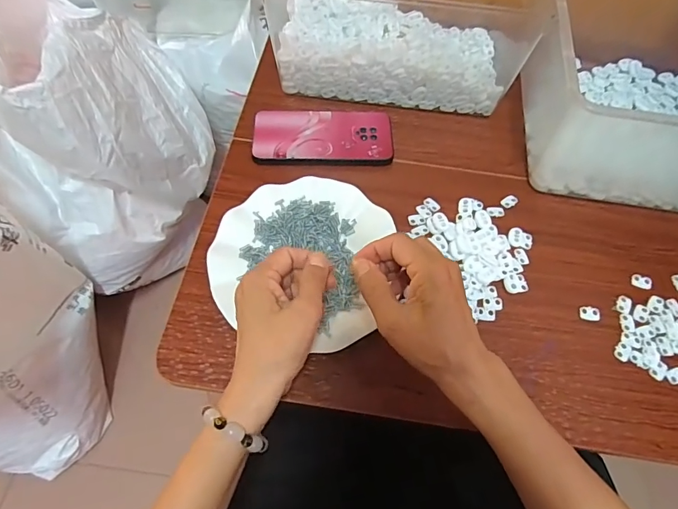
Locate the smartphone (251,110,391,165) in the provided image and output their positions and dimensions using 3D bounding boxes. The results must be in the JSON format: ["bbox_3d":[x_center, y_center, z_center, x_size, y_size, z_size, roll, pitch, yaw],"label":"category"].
[{"bbox_3d":[-0.019,-0.141,0.512,0.162,0.012,0.079,1,63,-1],"label":"smartphone"}]

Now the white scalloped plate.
[{"bbox_3d":[-0.039,0.000,0.430,0.163,0.027,0.173,1,63,-1],"label":"white scalloped plate"}]

